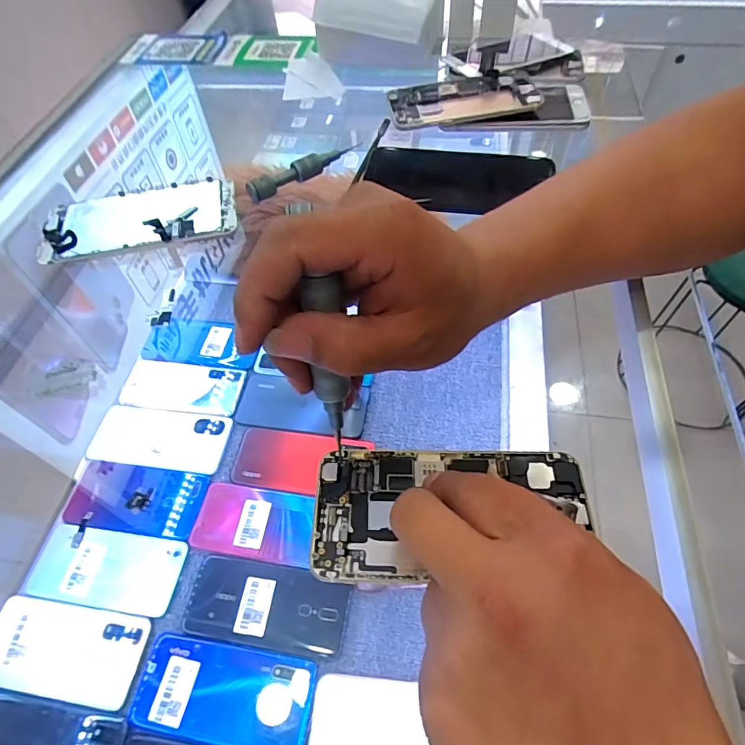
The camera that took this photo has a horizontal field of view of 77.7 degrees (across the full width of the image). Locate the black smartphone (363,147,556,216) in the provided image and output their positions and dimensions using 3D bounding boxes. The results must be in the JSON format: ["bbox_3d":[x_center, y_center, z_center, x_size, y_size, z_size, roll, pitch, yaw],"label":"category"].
[{"bbox_3d":[0.072,-0.164,0.387,0.150,0.014,0.080,3,57,5],"label":"black smartphone"}]

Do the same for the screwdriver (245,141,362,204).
[{"bbox_3d":[-0.056,-0.173,0.392,0.106,0.017,0.014,-32,61,-17],"label":"screwdriver"}]

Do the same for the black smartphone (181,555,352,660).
[{"bbox_3d":[-0.108,0.232,0.464,0.155,0.005,0.073,6,56,7],"label":"black smartphone"}]

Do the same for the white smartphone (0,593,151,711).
[{"bbox_3d":[-0.305,0.268,0.450,0.160,0.004,0.076,6,56,7],"label":"white smartphone"}]

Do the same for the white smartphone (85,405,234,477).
[{"bbox_3d":[-0.264,0.081,0.576,0.169,0.006,0.078,5,56,7],"label":"white smartphone"}]

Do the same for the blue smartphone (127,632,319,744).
[{"bbox_3d":[-0.136,0.296,0.426,0.162,0.005,0.076,7,56,8],"label":"blue smartphone"}]

